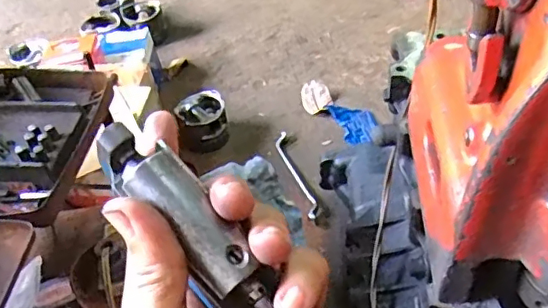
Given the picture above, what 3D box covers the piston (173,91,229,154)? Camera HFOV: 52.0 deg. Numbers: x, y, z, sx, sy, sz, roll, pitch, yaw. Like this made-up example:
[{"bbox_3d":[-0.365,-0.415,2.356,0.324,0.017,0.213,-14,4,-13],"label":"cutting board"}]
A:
[{"bbox_3d":[-0.136,-0.059,1.080,0.094,0.074,0.103,-16,46,-10],"label":"piston"}]

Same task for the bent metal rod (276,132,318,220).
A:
[{"bbox_3d":[0.039,0.035,1.005,0.027,0.019,0.213,-14,46,-8],"label":"bent metal rod"}]

